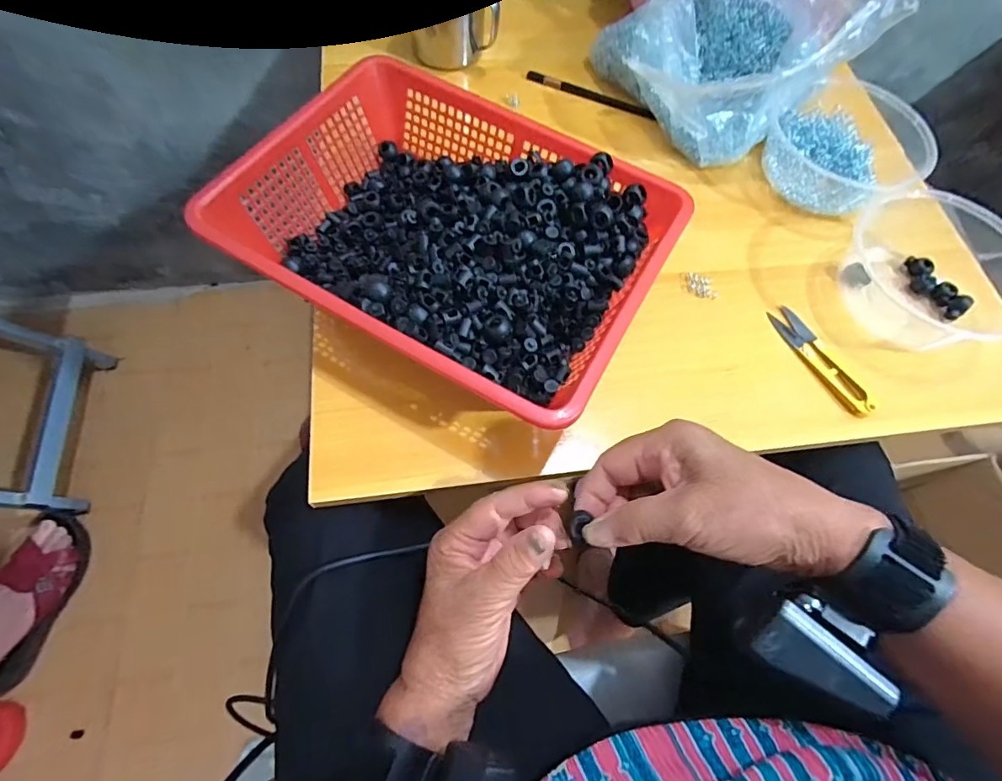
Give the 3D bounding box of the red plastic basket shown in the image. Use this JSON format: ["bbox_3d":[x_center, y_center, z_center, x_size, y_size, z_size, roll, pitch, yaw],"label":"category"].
[{"bbox_3d":[-0.037,-0.116,0.381,0.299,0.081,0.233,28,67,9],"label":"red plastic basket"}]

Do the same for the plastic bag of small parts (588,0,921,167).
[{"bbox_3d":[0.207,-0.326,0.451,0.178,0.125,0.189,-12,67,-9],"label":"plastic bag of small parts"}]

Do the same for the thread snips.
[{"bbox_3d":[0.259,-0.025,0.397,0.025,0.010,0.104,-25,69,-14],"label":"thread snips"}]

